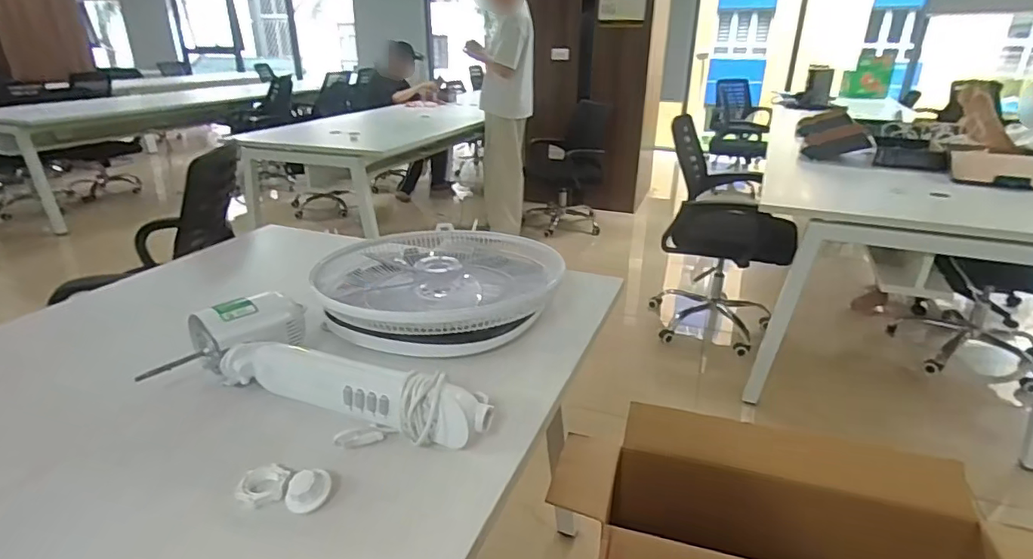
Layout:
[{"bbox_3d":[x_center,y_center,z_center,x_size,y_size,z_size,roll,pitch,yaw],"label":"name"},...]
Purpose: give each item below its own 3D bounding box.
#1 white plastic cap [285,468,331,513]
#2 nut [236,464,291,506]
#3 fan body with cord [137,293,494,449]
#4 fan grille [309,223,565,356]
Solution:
[{"bbox_3d":[-0.228,0.230,0.597,0.046,0.028,0.046,-1,21,0],"label":"white plastic cap"},{"bbox_3d":[-0.282,0.229,0.610,0.049,0.015,0.049,-2,21,-1],"label":"nut"},{"bbox_3d":[-0.251,0.114,0.752,0.485,0.102,0.184,6,23,18],"label":"fan body with cord"},{"bbox_3d":[-0.144,0.014,1.056,0.444,0.116,0.403,3,24,5],"label":"fan grille"}]

